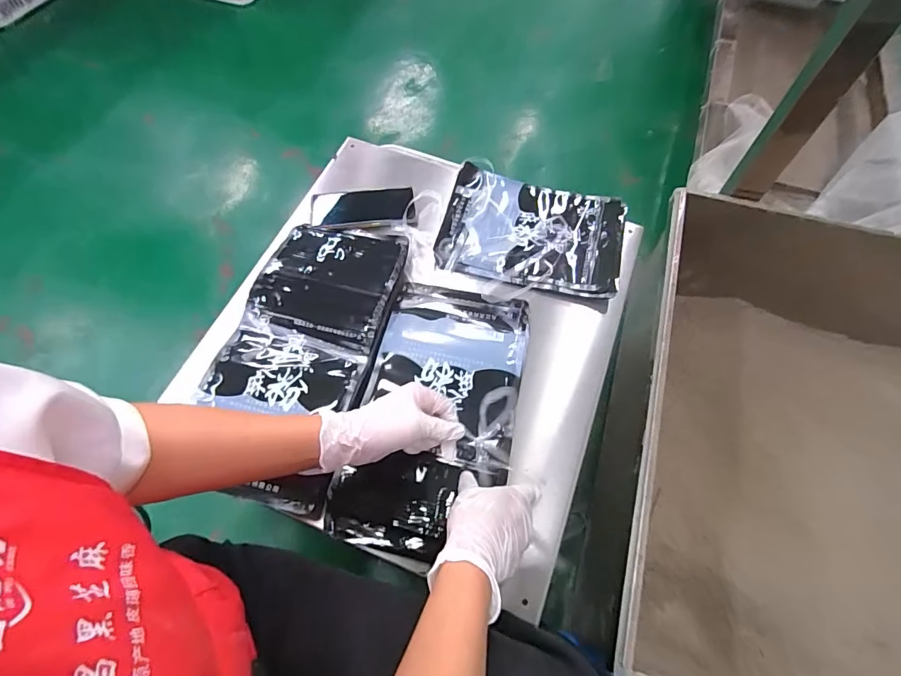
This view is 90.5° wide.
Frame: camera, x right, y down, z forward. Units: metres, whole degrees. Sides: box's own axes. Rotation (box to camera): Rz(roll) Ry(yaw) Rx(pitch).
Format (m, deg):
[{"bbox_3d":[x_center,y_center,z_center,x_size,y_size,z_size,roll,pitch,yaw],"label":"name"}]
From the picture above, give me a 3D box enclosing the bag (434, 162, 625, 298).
[{"bbox_3d":[0.122,-0.159,0.657,0.253,0.024,0.188,11,62,5],"label":"bag"}]

